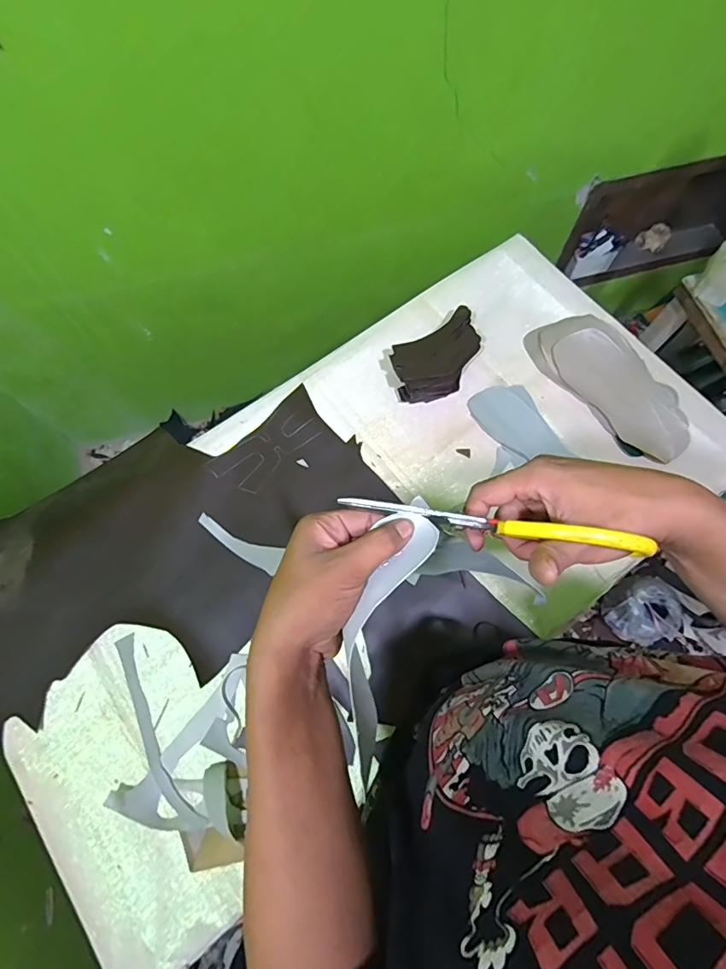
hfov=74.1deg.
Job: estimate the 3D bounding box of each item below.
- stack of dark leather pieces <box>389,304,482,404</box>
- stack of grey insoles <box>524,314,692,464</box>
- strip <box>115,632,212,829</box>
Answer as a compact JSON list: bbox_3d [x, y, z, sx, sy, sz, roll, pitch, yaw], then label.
[{"bbox_3d":[0.136,-0.218,0.844,0.182,0.062,0.115,-32,73,-11],"label":"stack of dark leather pieces"},{"bbox_3d":[0.430,-0.178,0.828,0.138,0.036,0.316,-34,73,-11],"label":"stack of grey insoles"},{"bbox_3d":[-0.294,0.350,0.680,0.043,0.007,0.280,-29,73,-10],"label":"strip"}]

